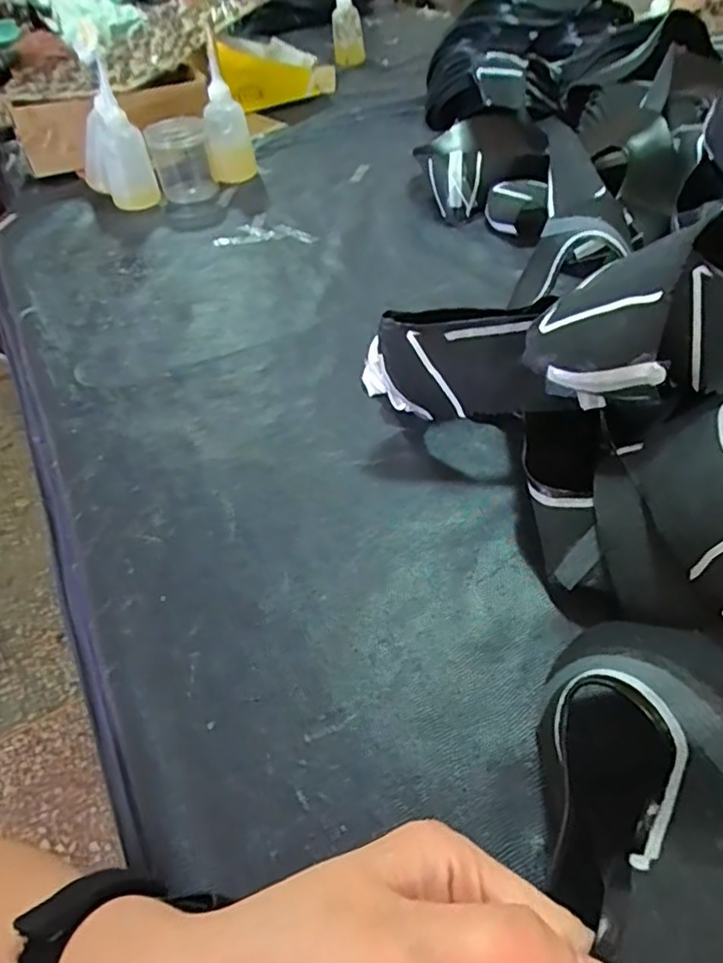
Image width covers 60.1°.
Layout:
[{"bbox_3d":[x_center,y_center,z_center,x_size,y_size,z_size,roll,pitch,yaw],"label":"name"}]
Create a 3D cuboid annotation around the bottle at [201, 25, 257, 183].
[{"bbox_3d":[-0.196,-0.523,0.880,0.067,0.181,0.070,-11,44,-6],"label":"bottle"}]

